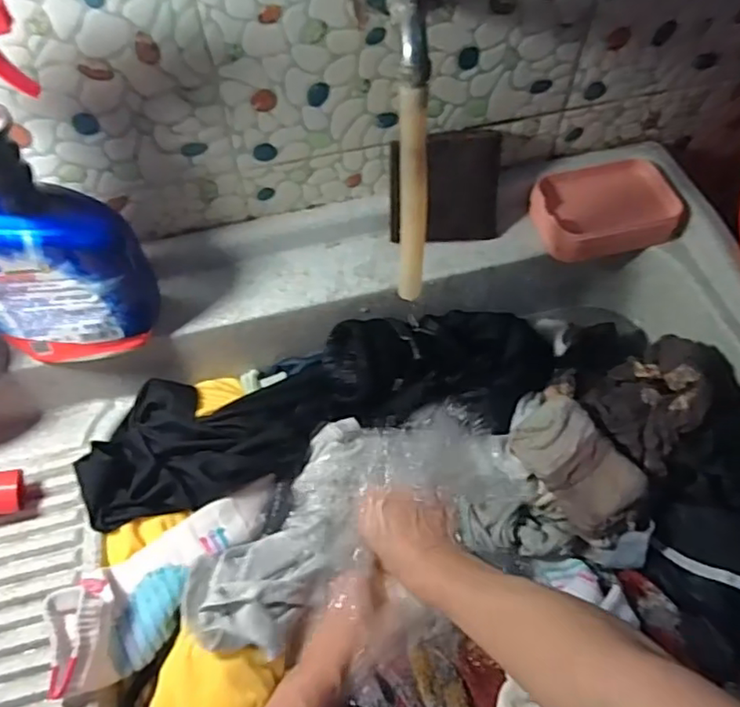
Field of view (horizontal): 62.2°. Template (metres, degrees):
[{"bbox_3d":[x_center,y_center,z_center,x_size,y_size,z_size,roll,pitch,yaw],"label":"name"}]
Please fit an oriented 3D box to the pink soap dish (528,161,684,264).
[{"bbox_3d":[0.221,-0.138,0.583,0.131,0.034,0.094,-10,57,-5],"label":"pink soap dish"}]

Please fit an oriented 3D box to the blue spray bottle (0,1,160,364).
[{"bbox_3d":[-0.246,-0.103,0.437,0.125,0.278,0.065,-10,50,-5],"label":"blue spray bottle"}]

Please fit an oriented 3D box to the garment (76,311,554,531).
[{"bbox_3d":[-0.036,0.038,0.552,0.427,0.054,0.123,-12,57,-7],"label":"garment"}]

